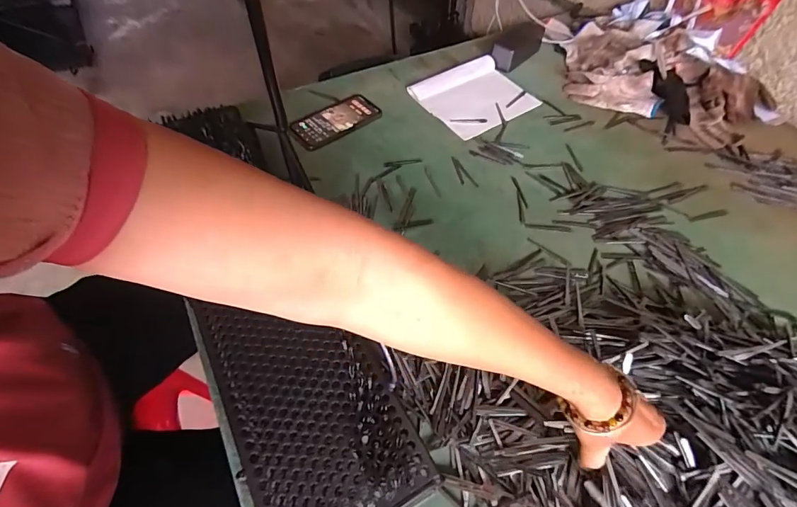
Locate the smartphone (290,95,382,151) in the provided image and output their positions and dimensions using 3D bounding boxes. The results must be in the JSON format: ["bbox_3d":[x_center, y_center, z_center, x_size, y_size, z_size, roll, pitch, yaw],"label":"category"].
[{"bbox_3d":[-0.112,-0.241,0.717,0.157,0.011,0.085,-32,61,-21],"label":"smartphone"}]

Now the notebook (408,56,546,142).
[{"bbox_3d":[0.149,-0.306,0.771,0.196,0.017,0.173,-29,60,-20],"label":"notebook"}]

